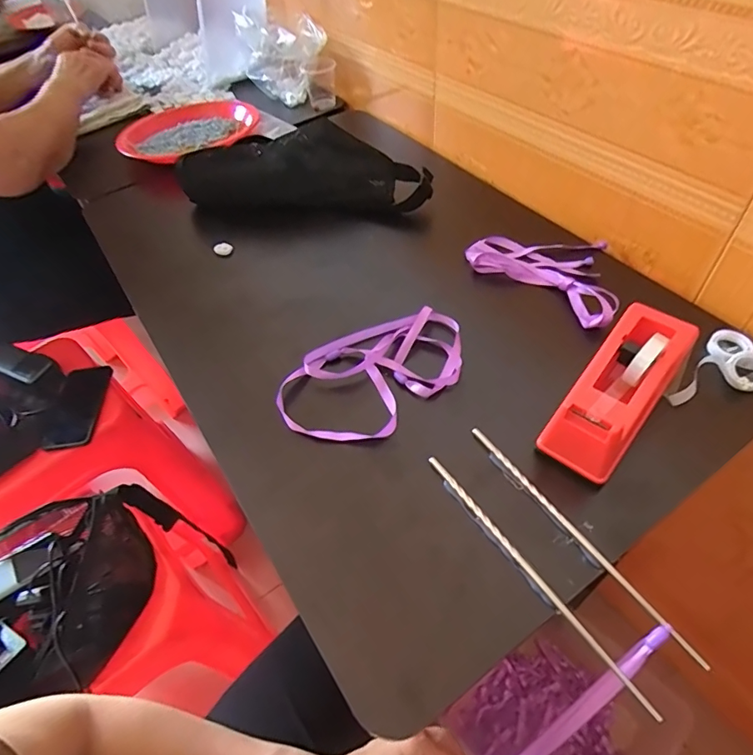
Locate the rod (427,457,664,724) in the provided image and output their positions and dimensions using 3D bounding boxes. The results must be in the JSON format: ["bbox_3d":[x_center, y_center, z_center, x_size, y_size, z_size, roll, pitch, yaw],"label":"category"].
[{"bbox_3d":[0.111,0.140,0.370,0.007,0.006,0.224,-30,54,-19],"label":"rod"}]

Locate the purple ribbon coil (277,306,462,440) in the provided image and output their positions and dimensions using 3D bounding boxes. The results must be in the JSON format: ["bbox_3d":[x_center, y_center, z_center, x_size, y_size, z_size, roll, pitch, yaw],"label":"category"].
[{"bbox_3d":[0.002,-0.005,0.492,0.196,0.018,0.118,-34,55,-22],"label":"purple ribbon coil"}]

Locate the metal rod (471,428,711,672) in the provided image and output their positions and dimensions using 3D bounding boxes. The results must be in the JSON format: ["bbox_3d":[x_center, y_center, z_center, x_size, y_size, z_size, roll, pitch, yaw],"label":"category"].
[{"bbox_3d":[0.149,0.115,0.387,0.008,0.005,0.217,-30,54,-18],"label":"metal rod"}]

